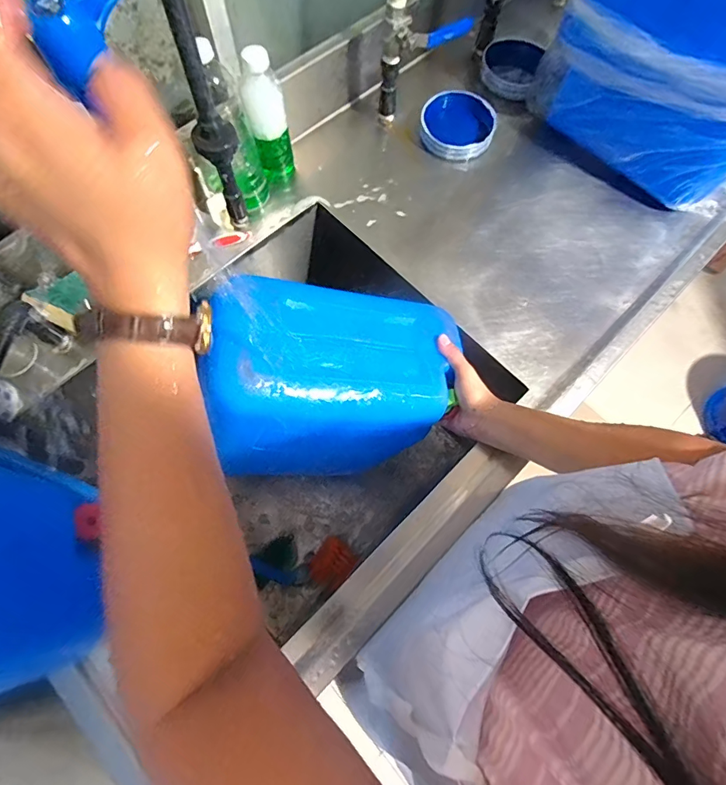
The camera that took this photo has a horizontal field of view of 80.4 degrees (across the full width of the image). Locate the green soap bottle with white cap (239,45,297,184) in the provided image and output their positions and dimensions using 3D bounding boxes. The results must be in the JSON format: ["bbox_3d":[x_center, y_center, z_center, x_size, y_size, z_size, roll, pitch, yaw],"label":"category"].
[{"bbox_3d":[-0.131,-0.374,0.596,0.059,0.171,0.052,-12,70,-7],"label":"green soap bottle with white cap"}]

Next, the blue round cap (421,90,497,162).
[{"bbox_3d":[0.155,-0.434,0.697,0.118,0.031,0.117,0,69,-1],"label":"blue round cap"}]

